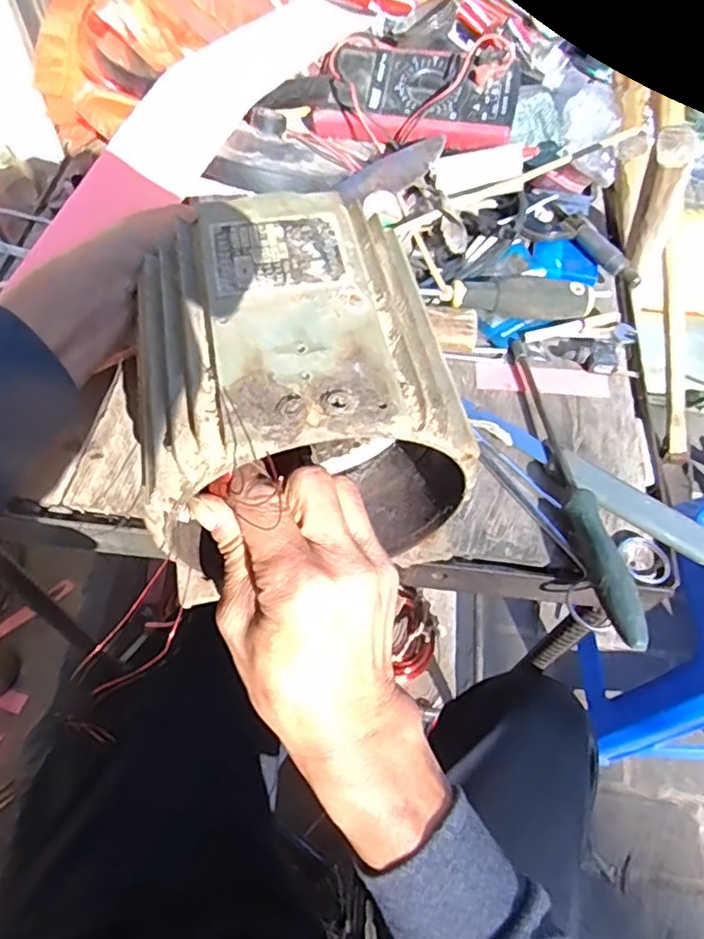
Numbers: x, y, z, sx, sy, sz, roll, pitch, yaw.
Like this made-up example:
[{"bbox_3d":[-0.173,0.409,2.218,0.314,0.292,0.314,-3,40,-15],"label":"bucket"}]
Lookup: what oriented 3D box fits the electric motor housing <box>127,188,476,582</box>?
[{"bbox_3d":[-0.027,-0.044,0.334,0.140,0.136,0.150,-7,61,-8],"label":"electric motor housing"}]

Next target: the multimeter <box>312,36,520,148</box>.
[{"bbox_3d":[0.056,-0.342,0.545,0.180,0.044,0.110,7,78,7],"label":"multimeter"}]

